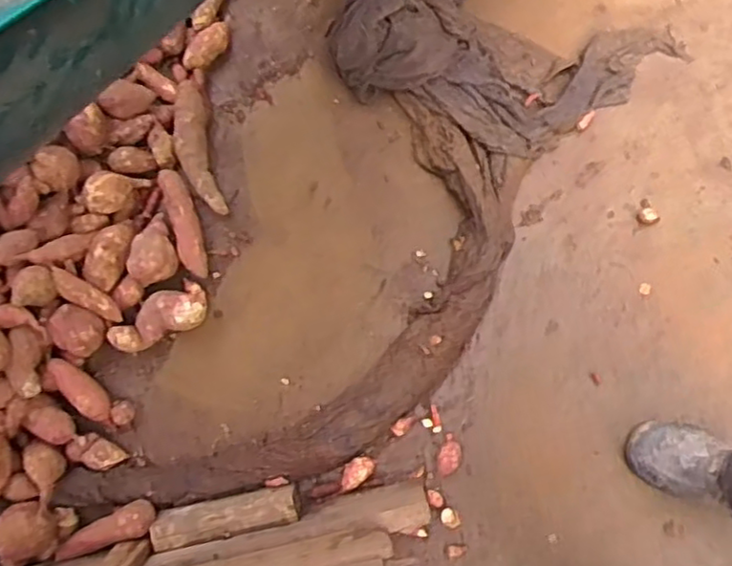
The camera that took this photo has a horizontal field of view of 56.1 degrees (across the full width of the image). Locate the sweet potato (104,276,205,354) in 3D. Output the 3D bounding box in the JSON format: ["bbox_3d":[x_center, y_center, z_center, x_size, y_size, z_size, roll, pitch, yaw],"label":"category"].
[{"bbox_3d":[-0.380,0.072,1.265,0.191,0.062,0.095,-33,73,-9],"label":"sweet potato"}]

